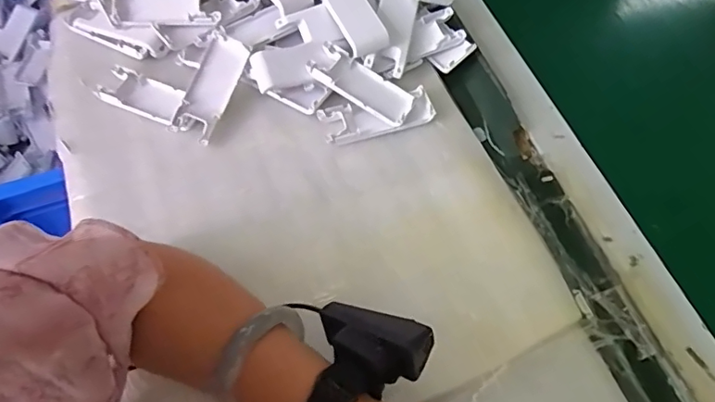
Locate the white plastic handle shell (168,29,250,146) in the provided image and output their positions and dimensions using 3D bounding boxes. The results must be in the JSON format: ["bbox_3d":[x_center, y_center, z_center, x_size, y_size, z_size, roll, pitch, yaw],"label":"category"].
[{"bbox_3d":[-0.136,-0.105,0.483,0.043,0.013,0.099,23,85,12],"label":"white plastic handle shell"}]

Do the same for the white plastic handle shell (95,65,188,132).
[{"bbox_3d":[-0.200,-0.100,0.492,0.096,0.014,0.041,25,63,14],"label":"white plastic handle shell"}]

